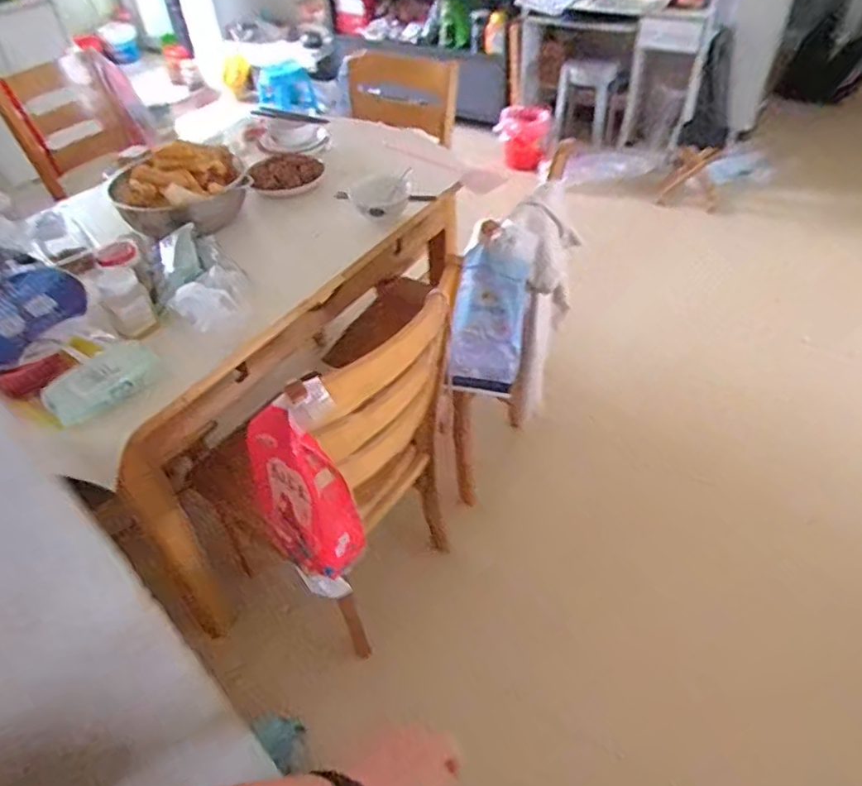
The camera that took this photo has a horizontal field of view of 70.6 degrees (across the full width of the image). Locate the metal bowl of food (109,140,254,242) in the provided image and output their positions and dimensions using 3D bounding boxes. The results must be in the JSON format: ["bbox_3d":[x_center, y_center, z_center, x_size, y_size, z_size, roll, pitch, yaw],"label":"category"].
[{"bbox_3d":[-0.552,-0.458,1.349,0.276,0.125,0.277,-14,45,-12],"label":"metal bowl of food"}]

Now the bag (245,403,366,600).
[{"bbox_3d":[-0.187,0.173,0.921,0.119,0.335,0.090,-27,28,-23],"label":"bag"}]

